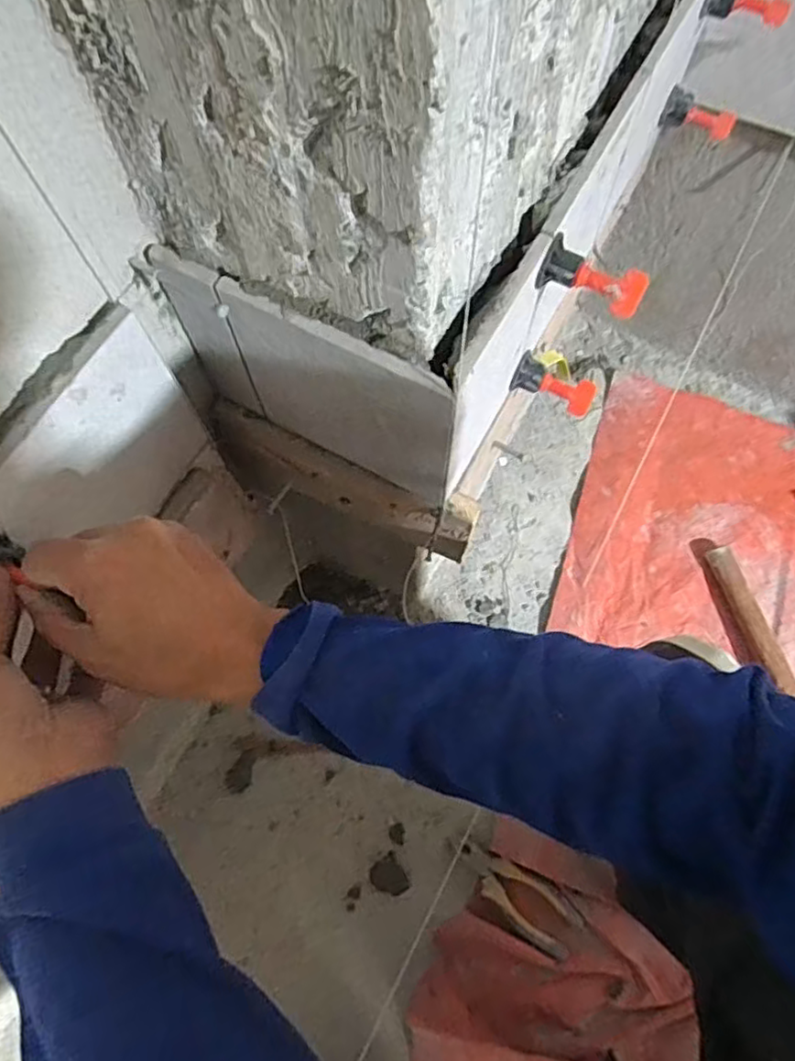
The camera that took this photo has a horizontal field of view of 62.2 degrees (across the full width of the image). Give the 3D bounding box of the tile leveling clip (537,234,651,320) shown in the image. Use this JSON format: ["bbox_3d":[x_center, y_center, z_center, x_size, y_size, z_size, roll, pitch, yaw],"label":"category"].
[{"bbox_3d":[0.113,-0.145,0.379,0.058,0.026,0.024,25,72,10],"label":"tile leveling clip"}]

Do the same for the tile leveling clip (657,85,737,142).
[{"bbox_3d":[0.258,-0.358,0.570,0.061,0.028,0.028,16,71,7],"label":"tile leveling clip"}]

